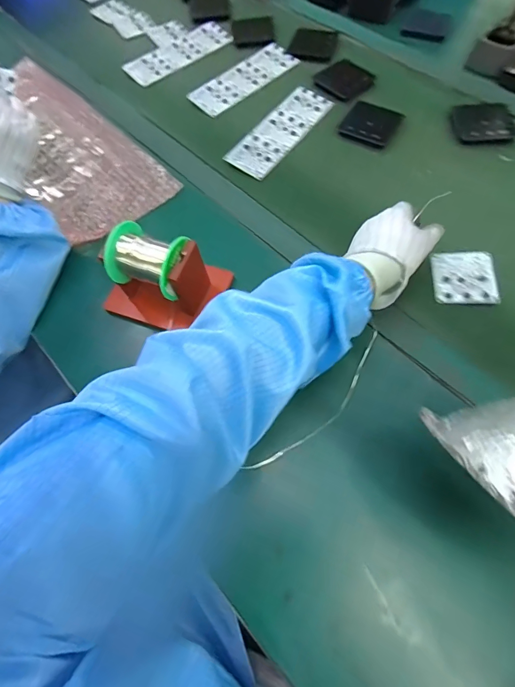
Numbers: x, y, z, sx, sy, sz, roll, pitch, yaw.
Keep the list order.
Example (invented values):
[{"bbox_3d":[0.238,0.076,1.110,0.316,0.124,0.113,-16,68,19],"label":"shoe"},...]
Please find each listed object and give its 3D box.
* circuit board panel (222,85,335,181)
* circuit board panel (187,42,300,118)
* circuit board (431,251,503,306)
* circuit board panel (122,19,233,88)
[{"bbox_3d":[0.040,-0.340,0.583,0.070,0.008,0.211,35,71,9],"label":"circuit board panel"},{"bbox_3d":[-0.023,-0.468,0.649,0.076,0.004,0.216,42,72,14],"label":"circuit board panel"},{"bbox_3d":[0.251,-0.082,0.446,0.068,0.010,0.073,3,66,4],"label":"circuit board"},{"bbox_3d":[-0.148,-0.549,0.692,0.215,0.006,0.085,-40,67,-15],"label":"circuit board panel"}]

